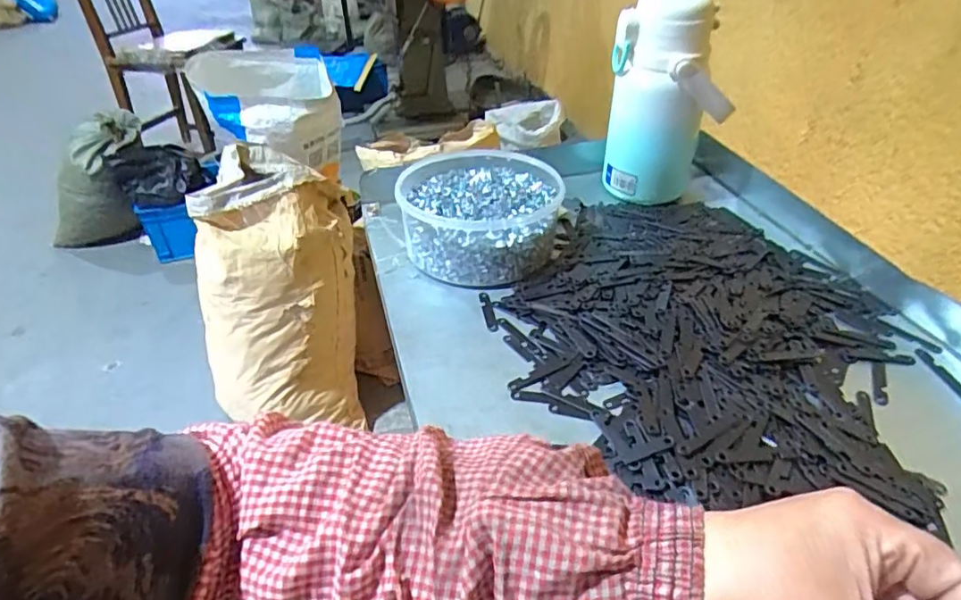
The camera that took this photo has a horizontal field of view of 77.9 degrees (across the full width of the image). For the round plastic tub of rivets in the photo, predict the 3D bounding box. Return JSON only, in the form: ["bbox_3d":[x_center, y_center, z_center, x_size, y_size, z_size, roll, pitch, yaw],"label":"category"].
[{"bbox_3d":[0.001,-0.083,0.568,0.149,0.063,0.161,-1,37,1],"label":"round plastic tub of rivets"}]

